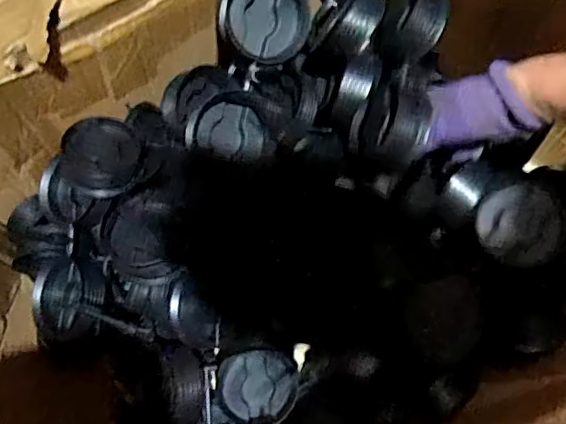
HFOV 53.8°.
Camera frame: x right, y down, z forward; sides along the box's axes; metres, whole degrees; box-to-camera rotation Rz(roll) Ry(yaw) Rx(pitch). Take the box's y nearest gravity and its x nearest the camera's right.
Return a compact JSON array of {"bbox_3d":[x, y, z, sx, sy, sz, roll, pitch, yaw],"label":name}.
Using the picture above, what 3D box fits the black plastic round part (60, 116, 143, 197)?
[{"bbox_3d":[-0.174,-0.053,0.523,0.070,0.027,0.076,1,68,-2],"label":"black plastic round part"}]

